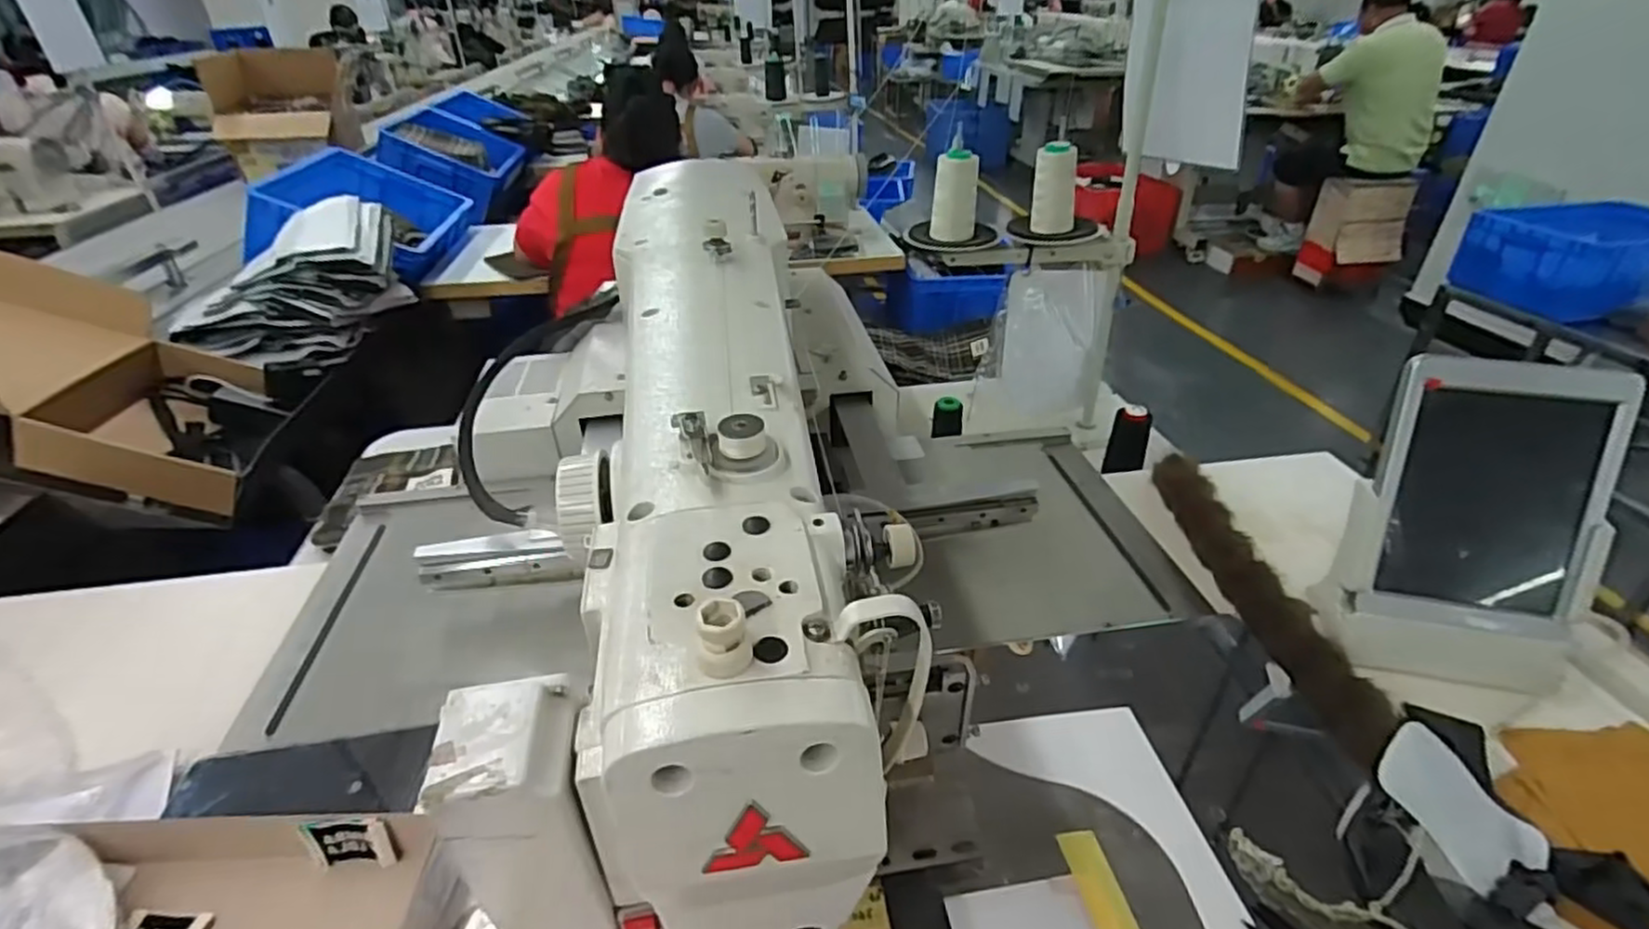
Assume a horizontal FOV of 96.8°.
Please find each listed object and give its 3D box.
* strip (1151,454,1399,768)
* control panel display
[{"bbox_3d":[0.384,0.102,0.657,0.052,0.032,0.357,-1,33,0],"label":"strip"},{"bbox_3d":[0.501,0.051,0.558,0.159,0.229,0.094,8,34,14],"label":"control panel display"}]

